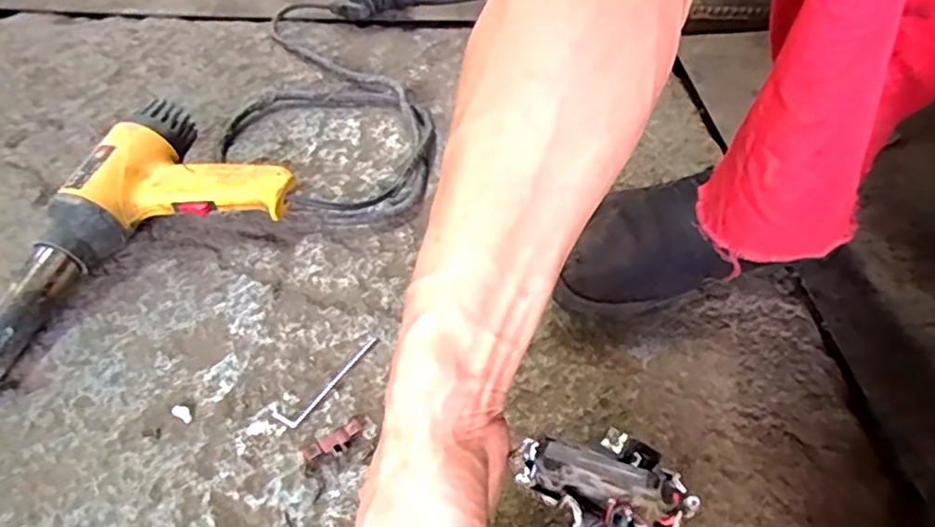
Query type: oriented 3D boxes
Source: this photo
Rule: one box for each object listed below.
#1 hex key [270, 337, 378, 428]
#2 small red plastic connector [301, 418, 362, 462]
[{"bbox_3d":[-0.096,0.078,0.444,0.019,0.004,0.087,28,52,24],"label":"hex key"},{"bbox_3d":[-0.085,0.114,0.409,0.039,0.007,0.015,-26,52,-23],"label":"small red plastic connector"}]

